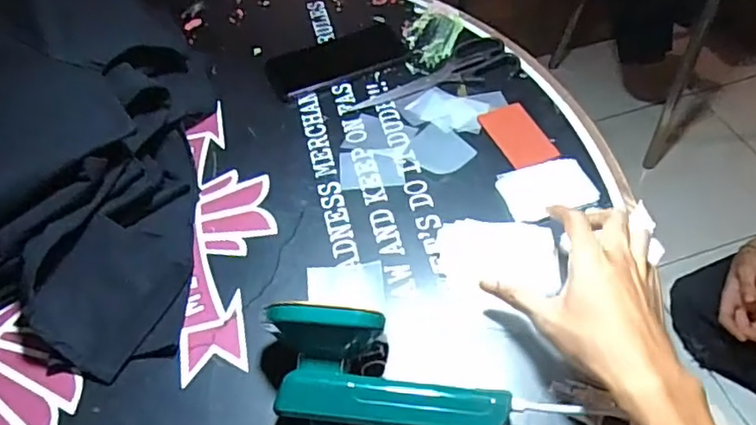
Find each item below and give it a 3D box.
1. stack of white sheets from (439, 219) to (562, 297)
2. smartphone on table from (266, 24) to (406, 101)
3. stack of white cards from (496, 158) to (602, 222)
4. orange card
[{"bbox_3d":[0.104,0.036,0.521,0.097,0.012,0.074,2,52,7],"label":"stack of white sheets"},{"bbox_3d":[-0.051,-0.186,0.722,0.162,0.004,0.085,-23,53,-13],"label":"smartphone on table"},{"bbox_3d":[0.161,-0.024,0.568,0.086,0.004,0.061,-14,51,-6],"label":"stack of white cards"},{"bbox_3d":[0.146,-0.080,0.618,0.050,0.004,0.089,-21,51,-6],"label":"orange card"}]

